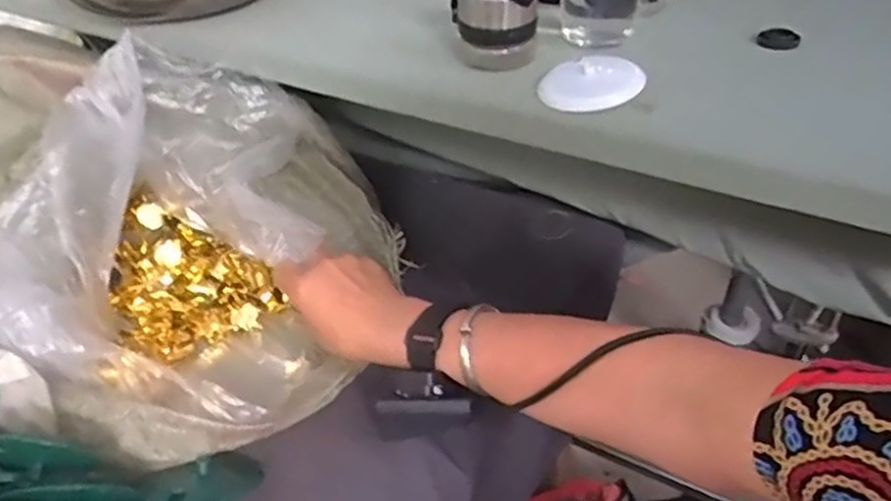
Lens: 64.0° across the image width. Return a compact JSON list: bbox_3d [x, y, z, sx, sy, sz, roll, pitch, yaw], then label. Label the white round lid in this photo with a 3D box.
[{"bbox_3d":[0.108,-0.126,0.531,0.073,0.020,0.073,-2,37,1],"label":"white round lid"}]

